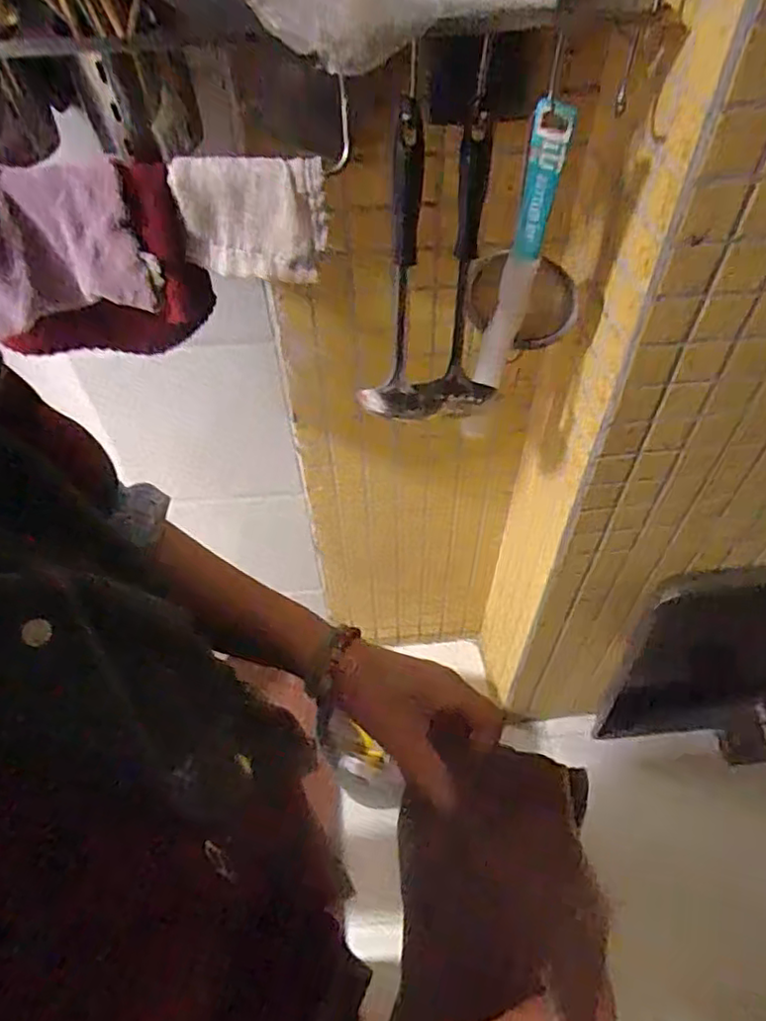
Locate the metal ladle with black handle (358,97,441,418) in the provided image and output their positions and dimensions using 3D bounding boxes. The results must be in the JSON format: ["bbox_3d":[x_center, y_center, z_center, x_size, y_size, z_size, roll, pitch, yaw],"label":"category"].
[{"bbox_3d":[0.012,-0.200,0.571,0.078,0.284,0.052,-4,52,0],"label":"metal ladle with black handle"}]

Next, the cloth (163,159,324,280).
[{"bbox_3d":[-0.105,-0.233,0.508,0.116,0.084,0.029,0,52,3],"label":"cloth"}]

